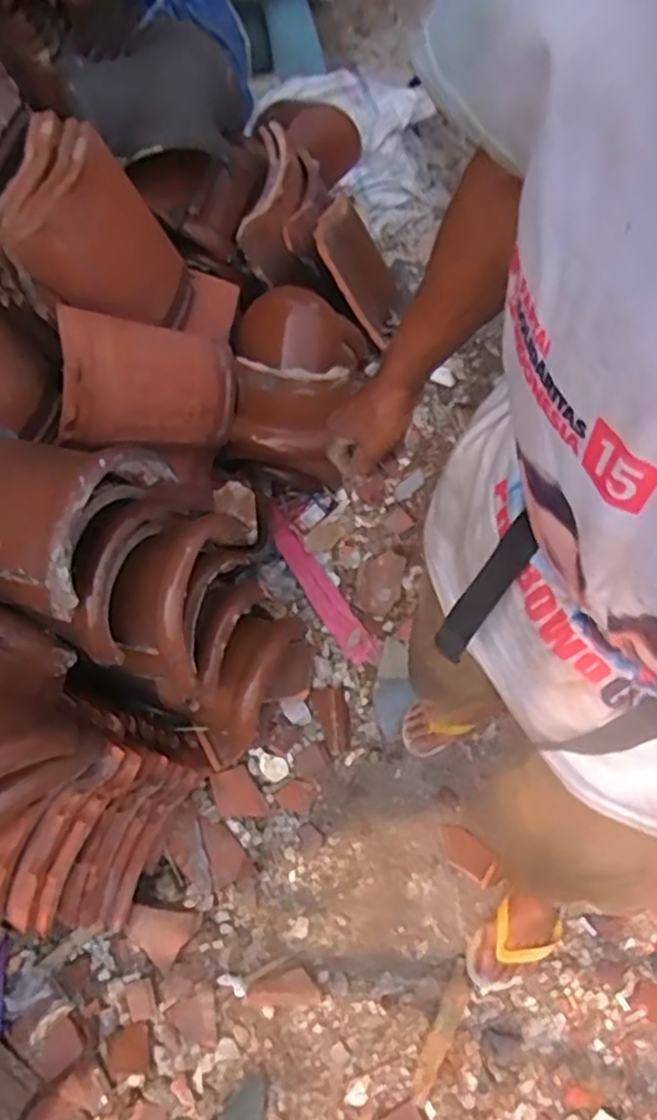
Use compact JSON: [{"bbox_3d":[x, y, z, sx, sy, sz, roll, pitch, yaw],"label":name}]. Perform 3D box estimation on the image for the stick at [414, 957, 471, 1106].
[{"bbox_3d":[0.178,0.722,1.086,0.038,0.009,0.196,23,68,14],"label":"stick"}]

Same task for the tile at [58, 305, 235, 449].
[{"bbox_3d":[-0.299,-0.292,1.177,0.311,0.196,0.083,-5,17,-43],"label":"tile"}]

